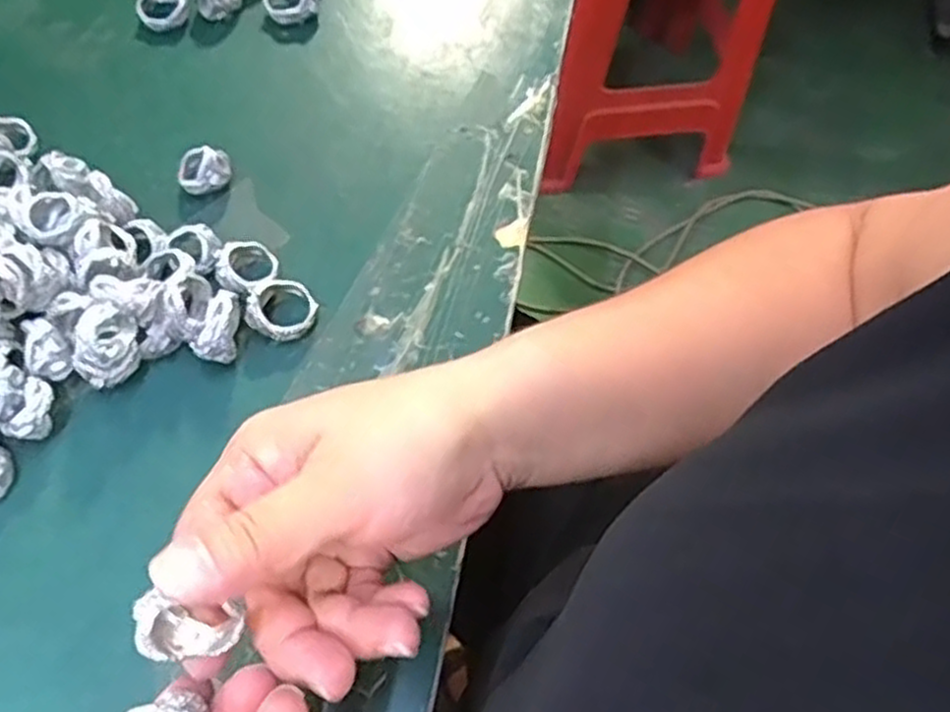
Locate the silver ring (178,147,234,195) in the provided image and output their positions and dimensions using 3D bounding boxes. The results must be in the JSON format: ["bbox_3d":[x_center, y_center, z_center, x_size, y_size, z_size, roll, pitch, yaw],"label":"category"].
[{"bbox_3d":[-0.132,-0.091,0.369,0.025,0.016,0.021,-10,64,-9],"label":"silver ring"}]

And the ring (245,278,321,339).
[{"bbox_3d":[-0.085,-0.021,0.339,0.025,0.017,0.029,26,64,9],"label":"ring"}]

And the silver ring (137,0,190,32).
[{"bbox_3d":[-0.173,-0.195,0.418,0.028,0.021,0.022,-9,64,-8],"label":"silver ring"}]

